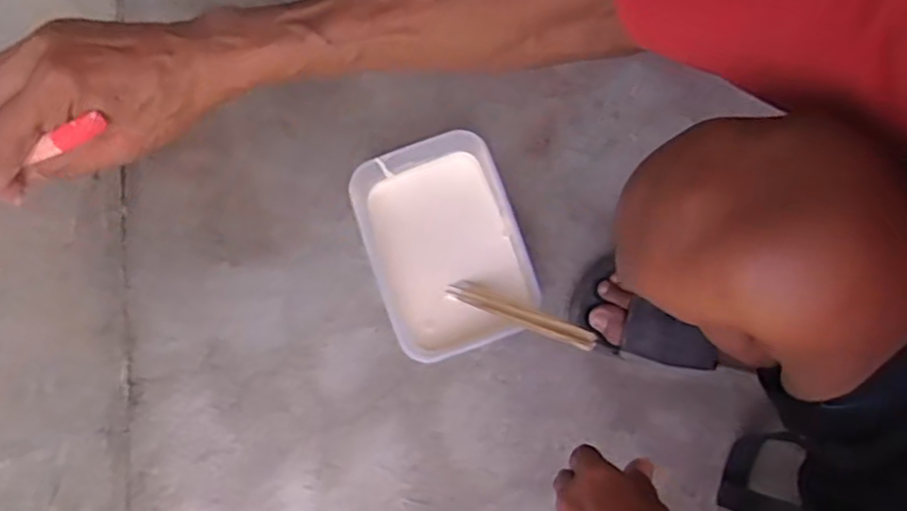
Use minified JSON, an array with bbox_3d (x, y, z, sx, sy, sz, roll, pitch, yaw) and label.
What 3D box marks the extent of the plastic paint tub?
[{"bbox_3d":[-0.006,-0.007,0.673,0.145,0.097,0.199,-19,78,-4],"label":"plastic paint tub"}]

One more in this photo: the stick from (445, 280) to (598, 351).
[{"bbox_3d":[0.055,0.049,0.621,0.171,0.015,0.022,19,75,46],"label":"stick"}]

